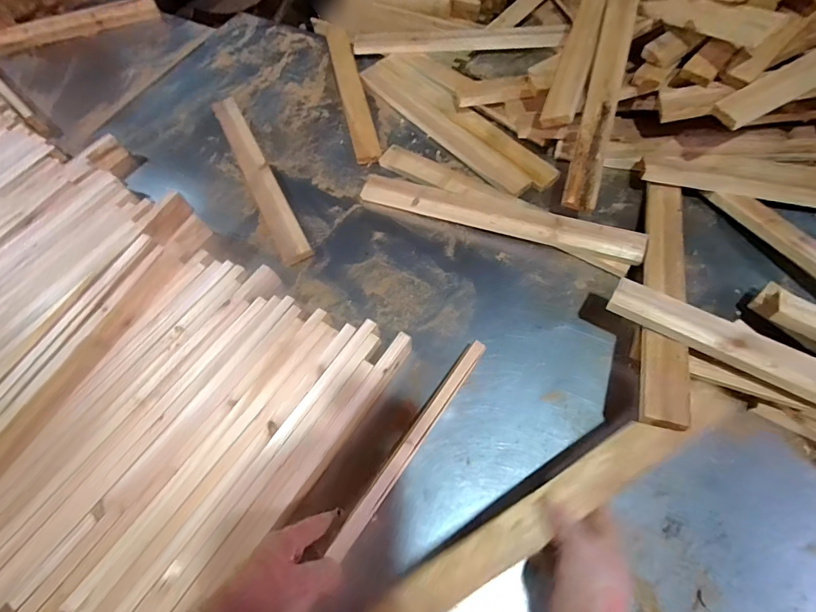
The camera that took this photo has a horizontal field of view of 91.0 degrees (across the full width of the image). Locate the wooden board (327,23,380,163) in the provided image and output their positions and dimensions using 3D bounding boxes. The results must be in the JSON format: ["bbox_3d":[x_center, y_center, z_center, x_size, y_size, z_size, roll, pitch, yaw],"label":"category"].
[{"bbox_3d":[-0.130,-0.494,0.909,0.053,0.026,0.455,-13,63,-3],"label":"wooden board"}]

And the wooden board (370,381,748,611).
[{"bbox_3d":[0.180,0.229,0.463,0.509,0.033,0.052,-29,65,-8],"label":"wooden board"}]

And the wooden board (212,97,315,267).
[{"bbox_3d":[-0.308,-0.276,0.816,0.054,0.018,0.498,-27,64,-10],"label":"wooden board"}]

